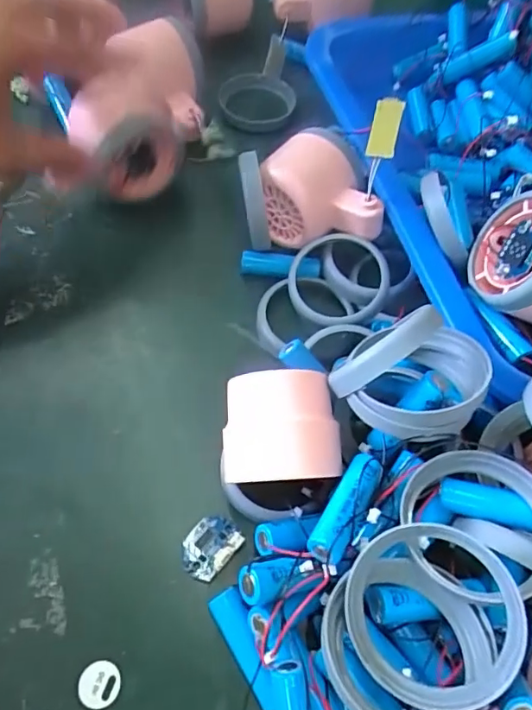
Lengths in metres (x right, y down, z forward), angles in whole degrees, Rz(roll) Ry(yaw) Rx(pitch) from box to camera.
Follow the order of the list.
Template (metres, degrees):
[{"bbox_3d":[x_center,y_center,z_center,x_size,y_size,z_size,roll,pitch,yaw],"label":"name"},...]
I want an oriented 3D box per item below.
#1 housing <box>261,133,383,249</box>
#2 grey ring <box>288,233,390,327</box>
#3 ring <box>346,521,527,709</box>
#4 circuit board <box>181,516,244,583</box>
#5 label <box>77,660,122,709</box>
[{"bbox_3d":[0.031,-0.095,0.313,0.083,0.047,0.057,29,63,12],"label":"housing"},{"bbox_3d":[0.040,-0.043,0.303,0.057,0.016,0.057,-5,68,12],"label":"grey ring"},{"bbox_3d":[0.058,0.091,0.184,0.060,0.008,0.058,-6,74,21],"label":"ring"},{"bbox_3d":[-0.026,0.090,0.244,0.022,0.008,0.028,37,65,16],"label":"circuit board"},{"bbox_3d":[-0.069,0.137,0.217,0.017,0.004,0.017,4,60,-7],"label":"label"}]

